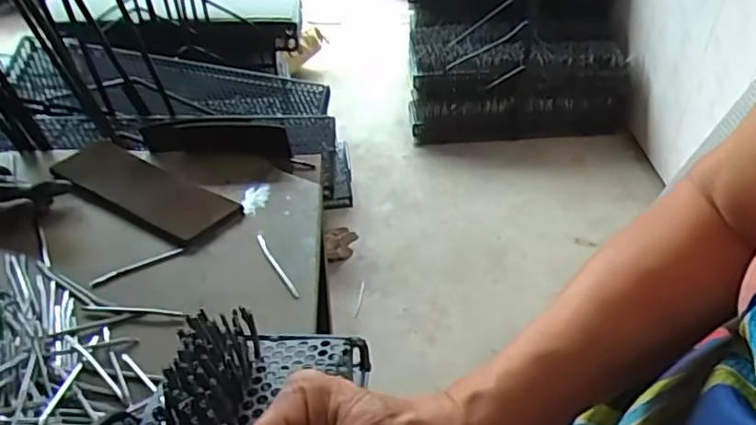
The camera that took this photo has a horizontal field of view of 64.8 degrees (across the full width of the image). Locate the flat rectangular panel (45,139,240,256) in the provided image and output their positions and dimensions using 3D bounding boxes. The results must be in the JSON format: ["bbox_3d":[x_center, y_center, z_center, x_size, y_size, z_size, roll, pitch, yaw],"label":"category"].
[{"bbox_3d":[-0.292,-0.029,0.736,0.271,0.013,0.095,20,43,24],"label":"flat rectangular panel"}]

